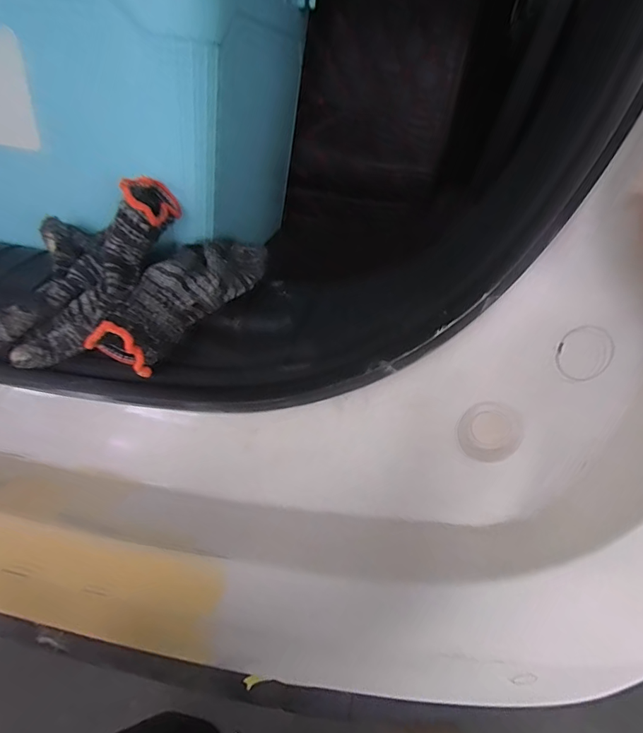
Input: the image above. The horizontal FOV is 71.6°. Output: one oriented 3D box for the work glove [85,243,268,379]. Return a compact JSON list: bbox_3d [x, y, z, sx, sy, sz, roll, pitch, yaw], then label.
[{"bbox_3d":[-0.094,-0.049,0.320,0.050,0.058,0.156,21,40,18],"label":"work glove"}]

